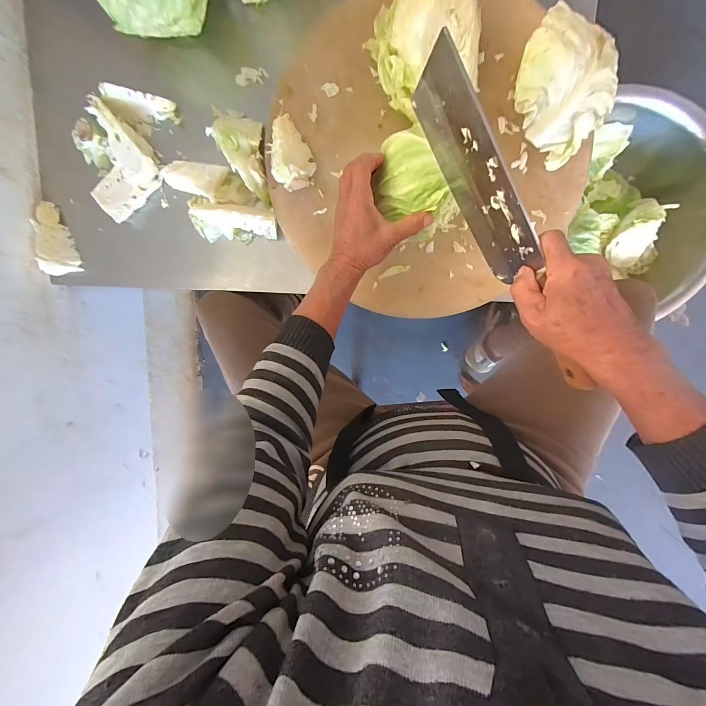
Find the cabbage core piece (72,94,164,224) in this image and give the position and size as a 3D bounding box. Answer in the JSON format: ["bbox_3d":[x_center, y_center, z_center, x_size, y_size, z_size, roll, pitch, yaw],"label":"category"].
[{"bbox_3d":[-0.348,-0.276,0.472,0.105,0.039,0.119,-37,94,8],"label":"cabbage core piece"}]

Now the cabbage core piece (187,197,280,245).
[{"bbox_3d":[-0.176,-0.189,0.473,0.141,0.046,0.056,11,99,2],"label":"cabbage core piece"}]

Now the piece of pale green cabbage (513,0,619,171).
[{"bbox_3d":[0.250,-0.316,0.382,0.114,0.072,0.137,-42,94,8],"label":"piece of pale green cabbage"}]

